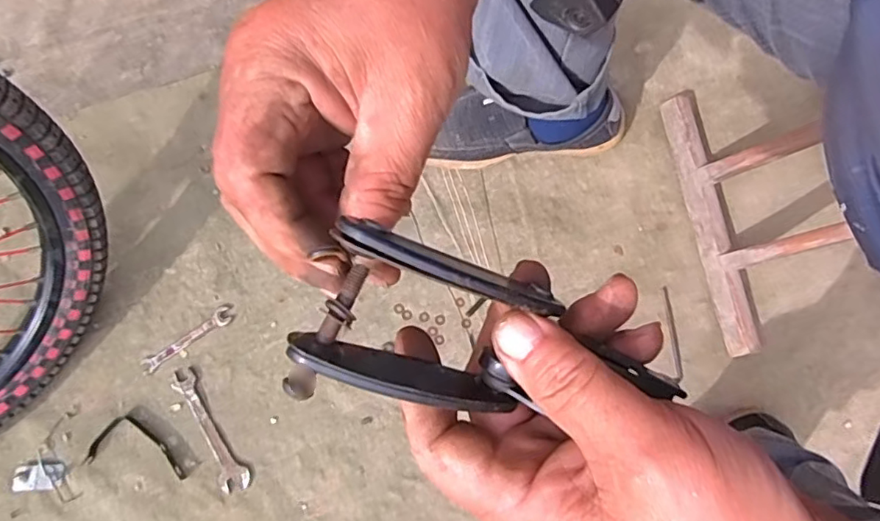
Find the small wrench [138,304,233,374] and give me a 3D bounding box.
[{"bbox_3d":[-0.299,0.093,0.677,0.118,0.006,0.024,-34,78,-8],"label":"small wrench"}]

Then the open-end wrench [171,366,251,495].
[{"bbox_3d":[-0.264,0.193,0.650,0.031,0.010,0.151,-33,77,-8],"label":"open-end wrench"}]

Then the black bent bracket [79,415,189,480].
[{"bbox_3d":[-0.337,0.207,0.643,0.110,0.011,0.056,8,75,3],"label":"black bent bracket"}]

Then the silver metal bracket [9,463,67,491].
[{"bbox_3d":[-0.445,0.239,0.633,0.057,0.011,0.027,-6,75,-1],"label":"silver metal bracket"}]

